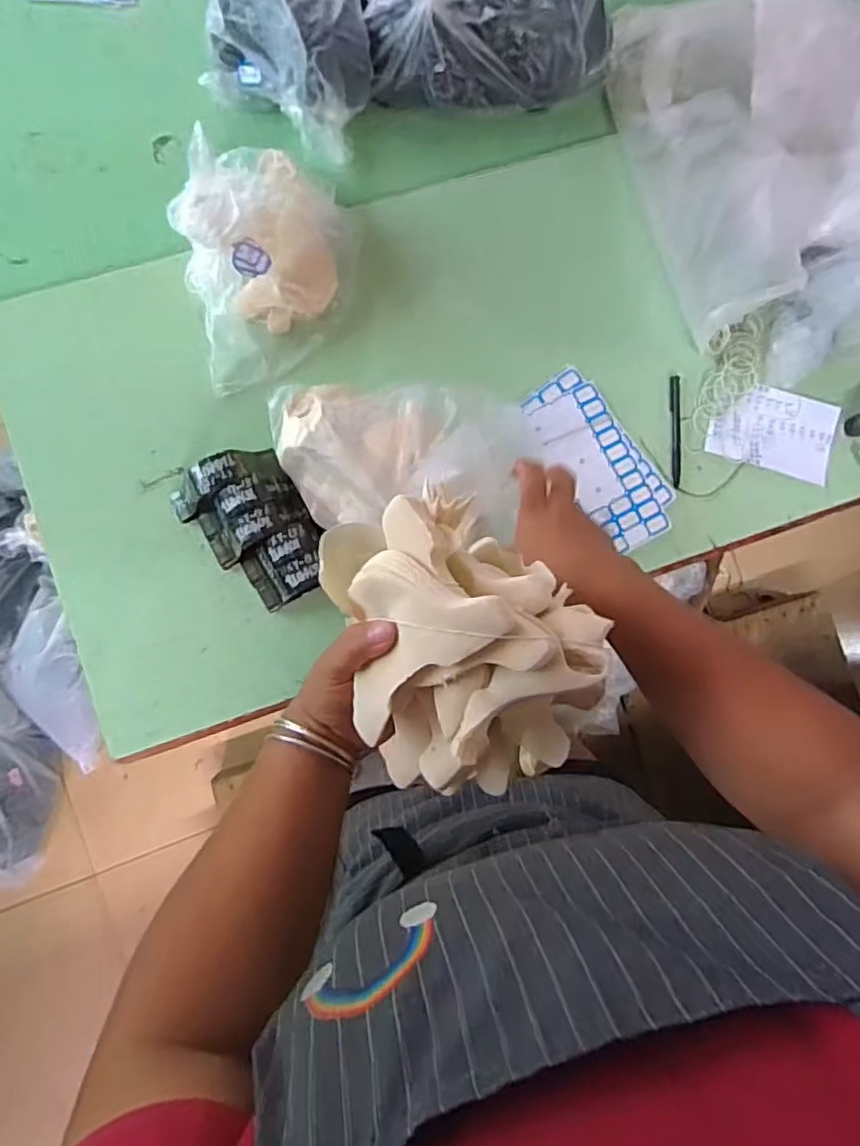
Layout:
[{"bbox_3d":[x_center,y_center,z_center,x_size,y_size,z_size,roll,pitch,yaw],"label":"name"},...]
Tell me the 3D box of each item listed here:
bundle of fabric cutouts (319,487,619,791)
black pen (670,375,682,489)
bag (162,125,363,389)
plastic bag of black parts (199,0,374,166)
[{"bbox_3d":[0.021,0.036,0.384,0.140,0.095,0.177,-16,88,-9],"label":"bundle of fabric cutouts"},{"bbox_3d":[0.298,-0.172,0.780,0.014,0.008,0.137,3,85,-8],"label":"black pen"},{"bbox_3d":[-0.179,-0.335,0.685,0.164,0.131,0.258,24,83,-6],"label":"bag"},{"bbox_3d":[-0.134,-0.686,0.716,0.198,0.146,0.343,16,84,-6],"label":"plastic bag of black parts"}]

